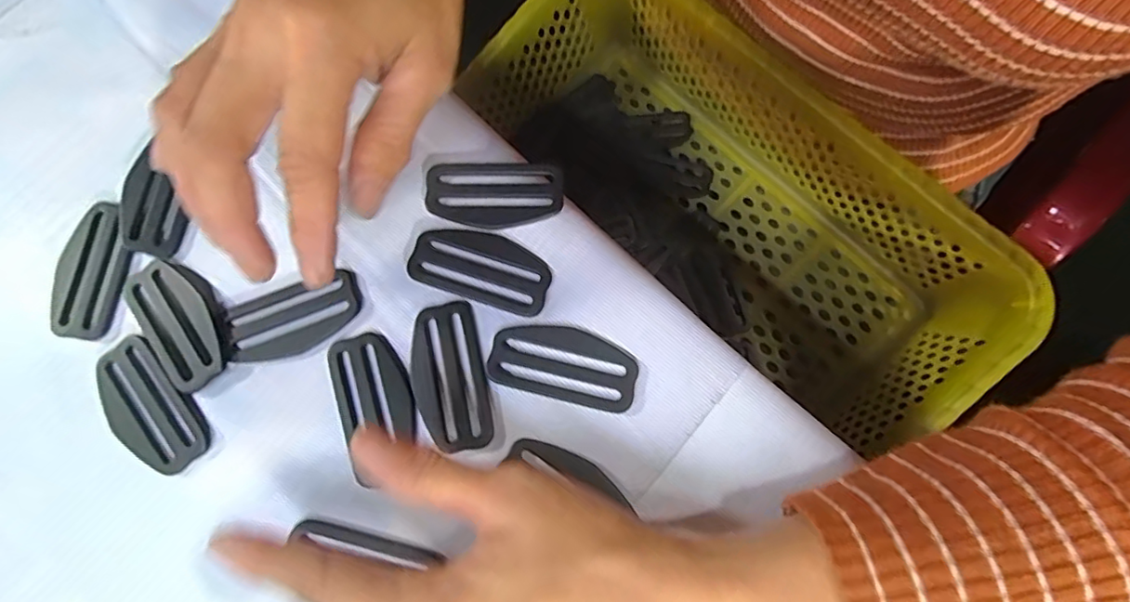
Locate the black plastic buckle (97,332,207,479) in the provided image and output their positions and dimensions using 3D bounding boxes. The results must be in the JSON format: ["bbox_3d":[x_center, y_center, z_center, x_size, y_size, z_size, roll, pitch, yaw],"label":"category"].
[{"bbox_3d":[-0.167,0.042,0.221,0.058,0.005,0.028,44,79,9],"label":"black plastic buckle"}]

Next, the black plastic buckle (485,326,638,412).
[{"bbox_3d":[-0.001,0.025,0.222,0.059,0.004,0.029,13,76,3],"label":"black plastic buckle"}]

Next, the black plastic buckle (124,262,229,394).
[{"bbox_3d":[-0.159,0.008,0.227,0.057,0.004,0.032,44,79,9],"label":"black plastic buckle"}]

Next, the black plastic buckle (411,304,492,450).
[{"bbox_3d":[-0.047,0.030,0.220,0.027,0.004,0.058,-11,76,-3],"label":"black plastic buckle"}]

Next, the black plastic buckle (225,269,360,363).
[{"bbox_3d":[-0.112,0.007,0.227,0.055,0.004,0.028,-22,78,-4],"label":"black plastic buckle"}]

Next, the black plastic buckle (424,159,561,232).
[{"bbox_3d":[-0.031,-0.047,0.237,0.059,0.006,0.031,4,76,0],"label":"black plastic buckle"}]

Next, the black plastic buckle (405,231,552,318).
[{"bbox_3d":[-0.035,-0.014,0.232,0.059,0.004,0.029,19,76,4],"label":"black plastic buckle"}]

